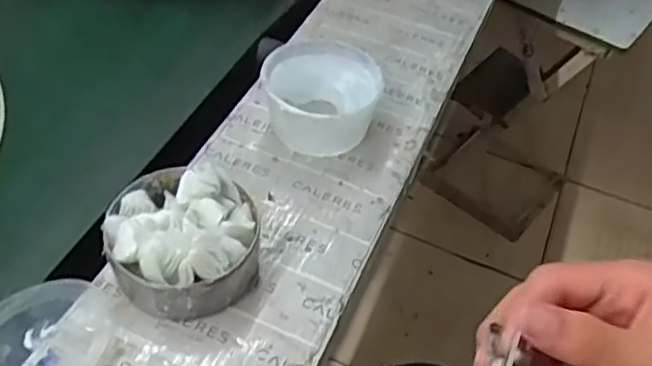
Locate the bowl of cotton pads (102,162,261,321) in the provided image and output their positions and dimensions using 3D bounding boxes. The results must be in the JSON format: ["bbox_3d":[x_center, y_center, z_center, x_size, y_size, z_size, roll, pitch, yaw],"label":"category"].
[{"bbox_3d":[-0.113,0.043,0.522,0.114,0.077,0.117,3,48,-3],"label":"bowl of cotton pads"}]

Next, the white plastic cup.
[{"bbox_3d":[-0.005,-0.087,0.659,0.116,0.063,0.112,-1,48,-6],"label":"white plastic cup"}]

